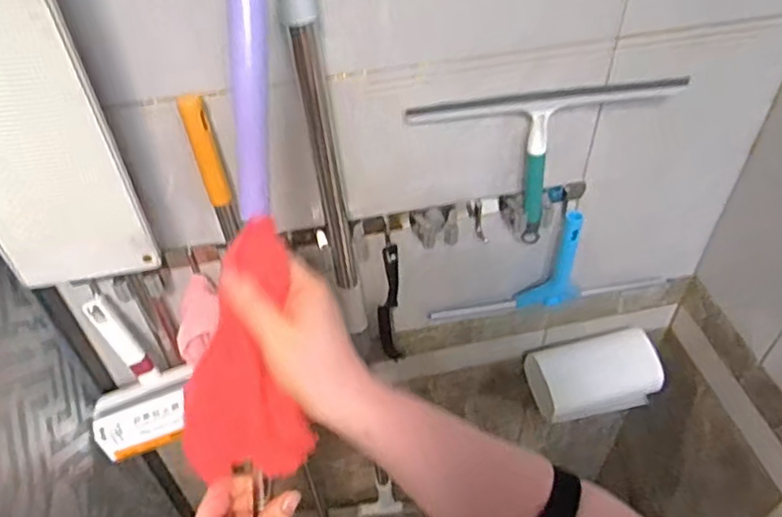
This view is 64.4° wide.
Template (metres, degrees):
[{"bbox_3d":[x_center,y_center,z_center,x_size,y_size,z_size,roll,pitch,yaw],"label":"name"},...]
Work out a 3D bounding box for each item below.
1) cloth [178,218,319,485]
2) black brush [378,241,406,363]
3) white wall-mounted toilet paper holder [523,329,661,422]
[{"bbox_3d":[-0.095,0.064,0.416,0.087,0.181,0.021,10,15,14],"label":"cloth"},{"bbox_3d":[-0.002,0.062,0.810,0.031,0.223,0.030,-5,46,0],"label":"black brush"},{"bbox_3d":[0.310,0.181,0.951,0.178,0.098,0.107,-16,47,-11],"label":"white wall-mounted toilet paper holder"}]

